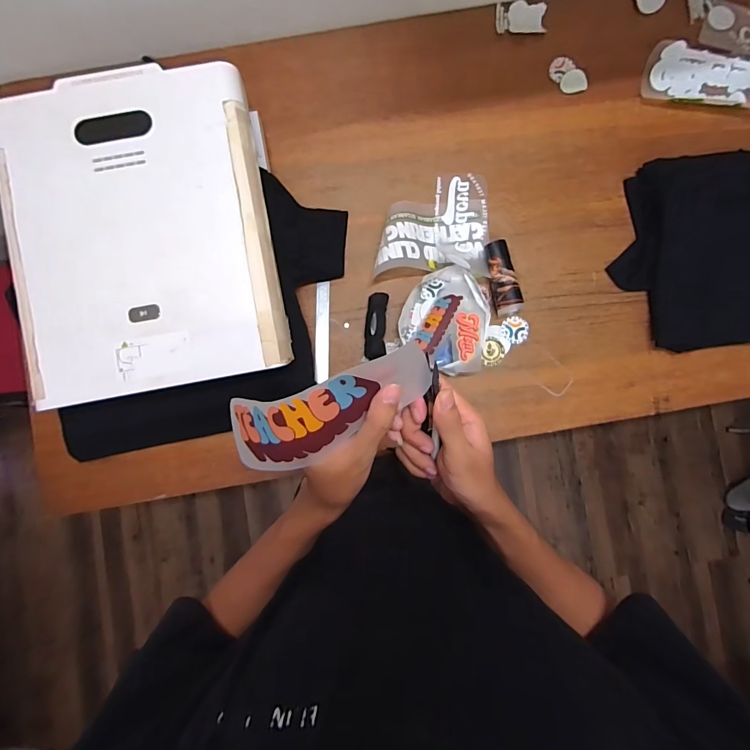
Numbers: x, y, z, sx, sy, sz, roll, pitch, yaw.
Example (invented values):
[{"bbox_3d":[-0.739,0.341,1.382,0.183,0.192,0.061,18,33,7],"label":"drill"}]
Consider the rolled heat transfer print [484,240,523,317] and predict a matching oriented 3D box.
[{"bbox_3d":[0.250,-0.188,0.762,0.054,0.046,0.144,-17,88,0],"label":"rolled heat transfer print"}]

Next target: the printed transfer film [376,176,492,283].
[{"bbox_3d":[0.115,-0.302,0.761,0.226,0.063,0.216,0,88,1],"label":"printed transfer film"}]

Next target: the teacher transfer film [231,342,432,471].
[{"bbox_3d":[-0.038,0.025,0.283,0.163,0.050,0.061,-26,88,7],"label":"teacher transfer film"}]

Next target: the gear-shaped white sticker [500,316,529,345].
[{"bbox_3d":[0.282,-0.091,0.779,0.054,0.004,0.054,-37,84,-3],"label":"gear-shaped white sticker"}]

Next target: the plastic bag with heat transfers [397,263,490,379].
[{"bbox_3d":[0.134,-0.108,0.754,0.160,0.051,0.199,9,88,1],"label":"plastic bag with heat transfers"}]

